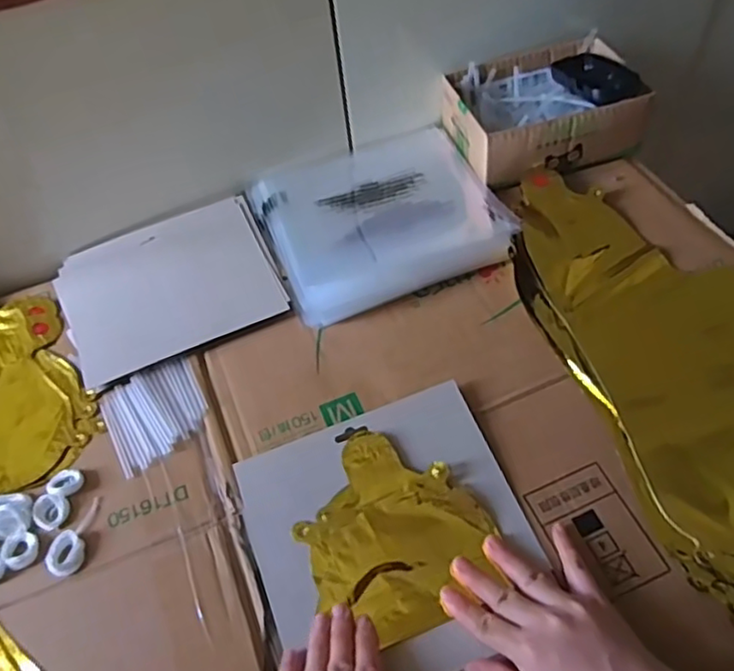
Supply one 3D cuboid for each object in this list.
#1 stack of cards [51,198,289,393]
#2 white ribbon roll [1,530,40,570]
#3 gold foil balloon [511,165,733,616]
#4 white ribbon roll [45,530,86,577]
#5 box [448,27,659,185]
[{"bbox_3d":[-0.195,-0.052,0.635,0.201,0.007,0.171,-23,56,-11],"label":"stack of cards"},{"bbox_3d":[-0.264,0.163,0.490,0.026,0.006,0.028,-2,55,3],"label":"white ribbon roll"},{"bbox_3d":[0.285,0.015,0.544,0.226,0.028,0.441,-17,55,-7],"label":"gold foil balloon"},{"bbox_3d":[-0.226,0.163,0.483,0.025,0.006,0.032,2,55,6],"label":"white ribbon roll"},{"bbox_3d":[0.184,-0.240,0.683,0.184,0.079,0.139,-14,55,-5],"label":"box"}]

